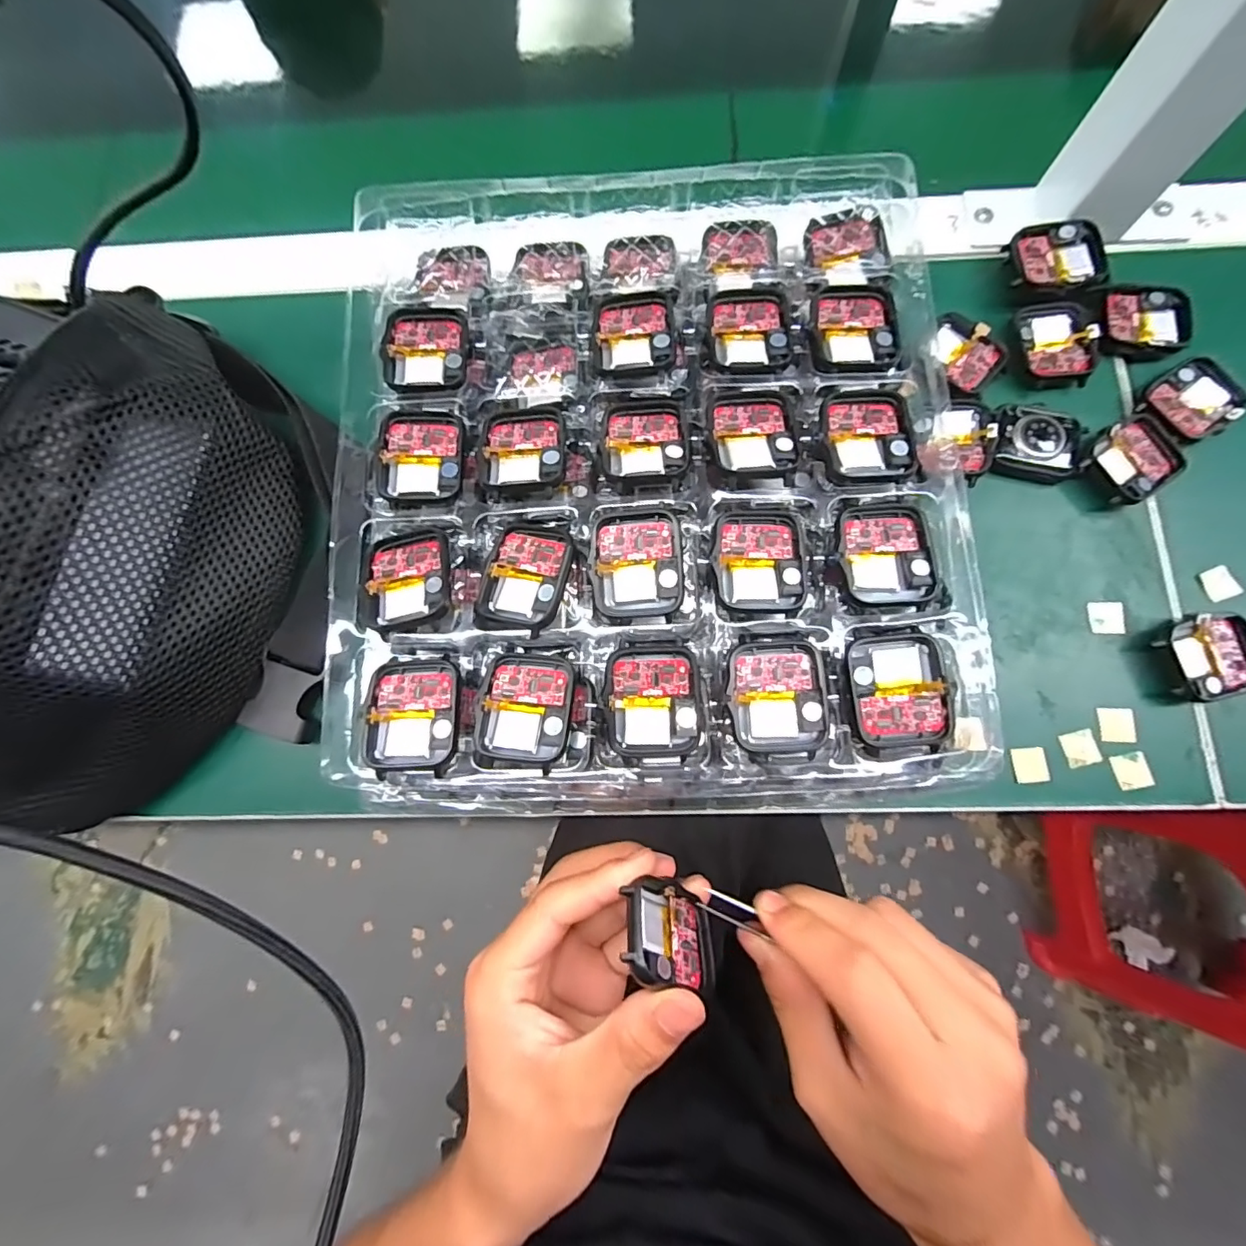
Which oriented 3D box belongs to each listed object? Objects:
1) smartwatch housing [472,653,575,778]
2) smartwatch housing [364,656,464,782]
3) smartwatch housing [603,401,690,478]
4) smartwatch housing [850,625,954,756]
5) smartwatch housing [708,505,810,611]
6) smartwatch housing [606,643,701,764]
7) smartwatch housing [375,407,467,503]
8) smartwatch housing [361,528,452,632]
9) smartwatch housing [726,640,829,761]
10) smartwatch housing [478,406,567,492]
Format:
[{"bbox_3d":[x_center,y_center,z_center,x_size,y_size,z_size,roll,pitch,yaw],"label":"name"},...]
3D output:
[{"bbox_3d":[-0.038,0.034,0.213,0.036,0.008,0.044,7,79,4],"label":"smartwatch housing"},{"bbox_3d":[-0.085,0.037,0.212,0.037,0.007,0.047,-1,78,2],"label":"smartwatch housing"},{"bbox_3d":[0.010,-0.081,0.228,0.036,0.008,0.038,4,79,3],"label":"smartwatch housing"},{"bbox_3d":[0.107,0.025,0.204,0.035,0.009,0.048,-4,78,2],"label":"smartwatch housing"},{"bbox_3d":[0.056,-0.027,0.217,0.037,0.006,0.044,3,79,3],"label":"smartwatch housing"},{"bbox_3d":[0.012,0.031,0.209,0.036,0.014,0.042,-2,78,2],"label":"smartwatch housing"},{"bbox_3d":[-0.090,-0.076,0.236,0.038,0.007,0.044,-2,78,2],"label":"smartwatch housing"},{"bbox_3d":[-0.092,-0.020,0.222,0.039,0.010,0.044,-9,78,1],"label":"smartwatch housing"},{"bbox_3d":[0.061,0.029,0.208,0.037,0.012,0.043,0,78,3],"label":"smartwatch housing"},{"bbox_3d":[-0.045,-0.078,0.232,0.038,0.010,0.047,-2,78,2],"label":"smartwatch housing"}]

